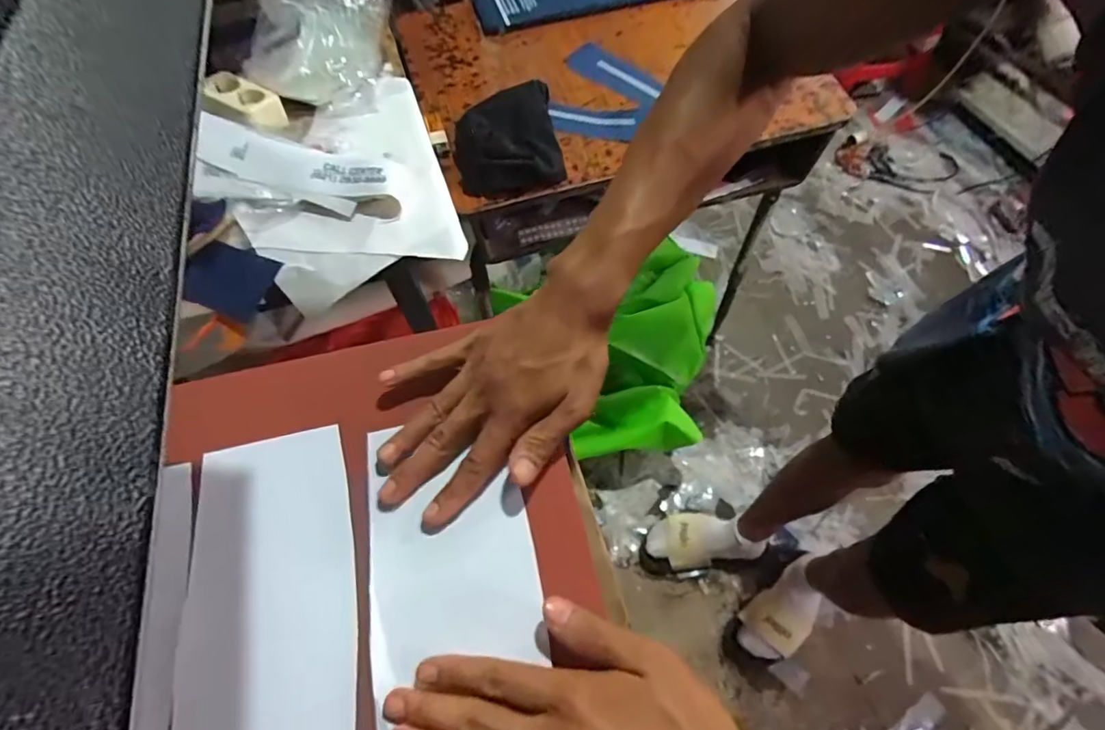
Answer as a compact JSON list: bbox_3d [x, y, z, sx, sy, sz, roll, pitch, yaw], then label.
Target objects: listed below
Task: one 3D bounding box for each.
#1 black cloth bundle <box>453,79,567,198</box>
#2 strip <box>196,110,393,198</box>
[{"bbox_3d":[-0.062,-0.311,0.679,0.139,0.062,0.165,-12,63,-5],"label":"black cloth bundle"},{"bbox_3d":[-0.323,-0.251,0.621,0.255,0.049,0.081,7,63,5],"label":"strip"}]

